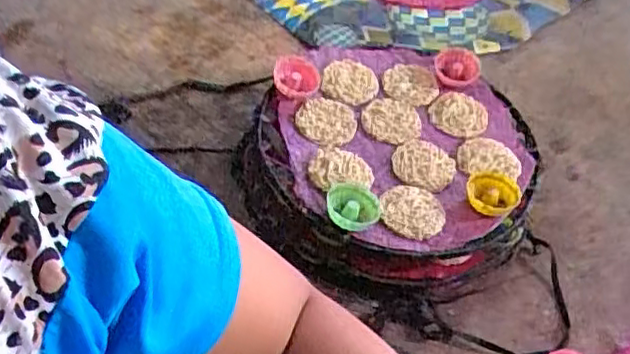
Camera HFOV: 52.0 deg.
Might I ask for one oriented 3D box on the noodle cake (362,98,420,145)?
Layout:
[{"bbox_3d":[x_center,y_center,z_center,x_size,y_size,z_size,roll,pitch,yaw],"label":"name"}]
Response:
[{"bbox_3d":[0.102,-0.074,0.848,0.069,0.022,0.072,3,49,-3],"label":"noodle cake"}]

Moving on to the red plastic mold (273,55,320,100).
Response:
[{"bbox_3d":[-0.024,-0.133,0.852,0.061,0.023,0.072,4,52,-6],"label":"red plastic mold"}]

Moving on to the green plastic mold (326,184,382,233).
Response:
[{"bbox_3d":[0.046,0.031,0.735,0.058,0.024,0.063,3,49,-3],"label":"green plastic mold"}]

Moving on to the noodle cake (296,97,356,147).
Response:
[{"bbox_3d":[0.016,-0.073,0.832,0.072,0.018,0.073,4,52,-6],"label":"noodle cake"}]

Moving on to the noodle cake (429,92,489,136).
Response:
[{"bbox_3d":[0.196,-0.083,0.871,0.064,0.025,0.069,-36,65,-30],"label":"noodle cake"}]

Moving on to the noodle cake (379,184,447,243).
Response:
[{"bbox_3d":[0.114,0.039,0.757,0.074,0.015,0.071,4,52,-6],"label":"noodle cake"}]

